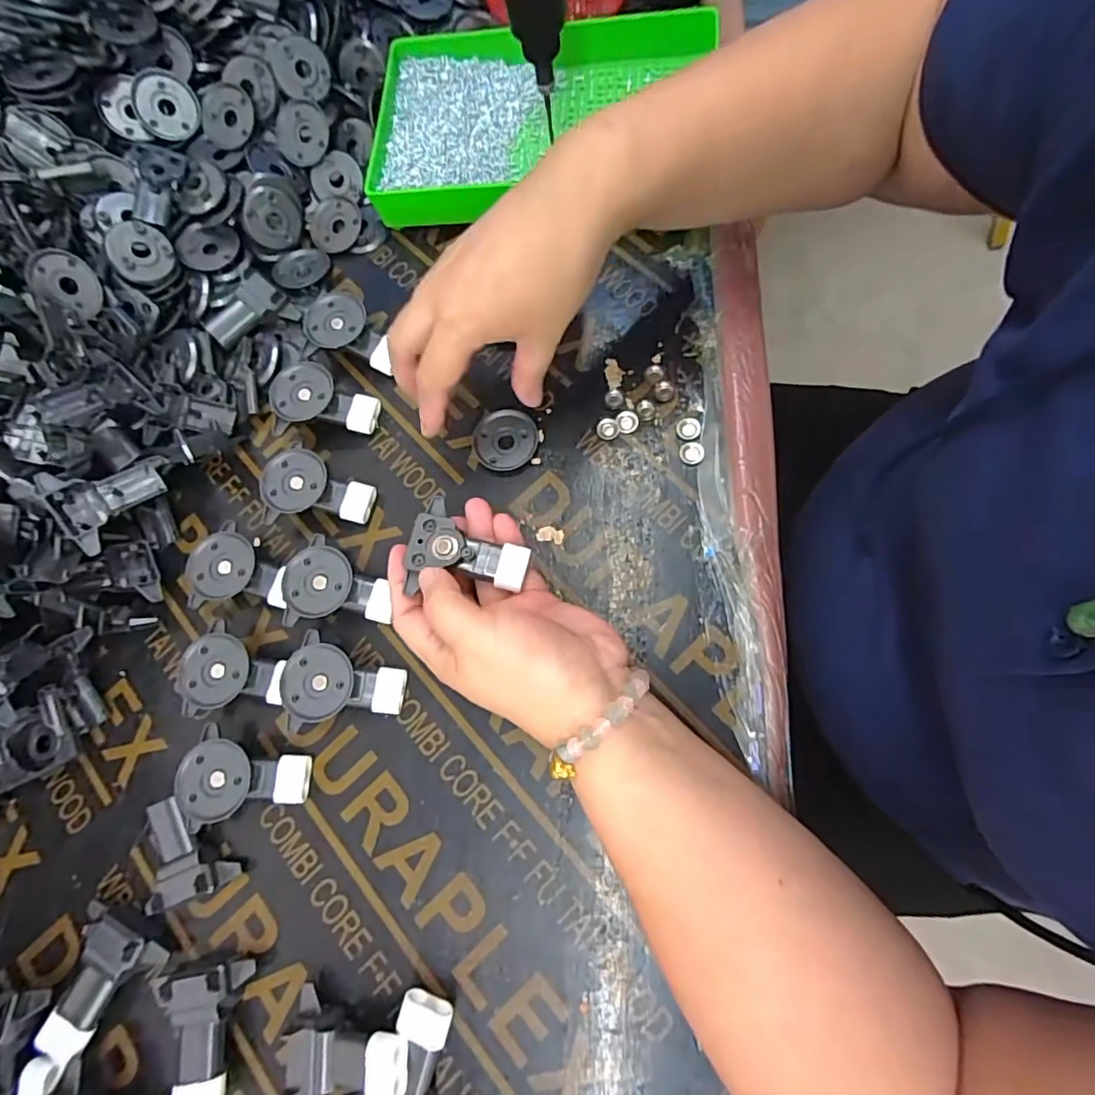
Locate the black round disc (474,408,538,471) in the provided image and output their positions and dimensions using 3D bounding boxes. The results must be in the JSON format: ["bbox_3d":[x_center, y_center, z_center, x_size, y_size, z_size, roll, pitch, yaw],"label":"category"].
[{"bbox_3d":[-0.028,-0.071,0.381,0.042,0.008,0.043,-3,75,7],"label":"black round disc"}]

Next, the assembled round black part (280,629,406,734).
[{"bbox_3d":[-0.121,0.078,0.340,0.067,0.028,0.053,-5,75,7],"label":"assembled round black part"}]

